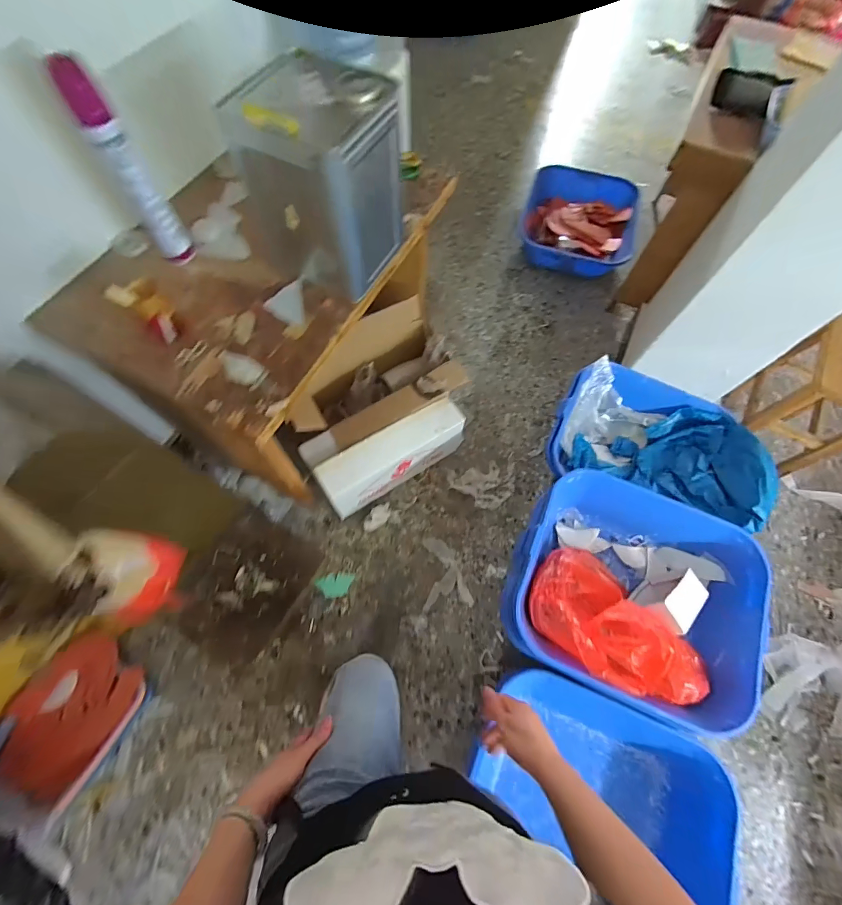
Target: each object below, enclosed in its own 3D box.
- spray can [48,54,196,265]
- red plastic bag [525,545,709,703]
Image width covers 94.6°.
[{"bbox_3d":[-0.566,-0.537,0.764,0.066,0.336,0.058,-37,73,-15],"label":"spray can"},{"bbox_3d":[0.506,0.444,0.973,0.275,0.199,0.446,-40,74,-16],"label":"red plastic bag"}]

